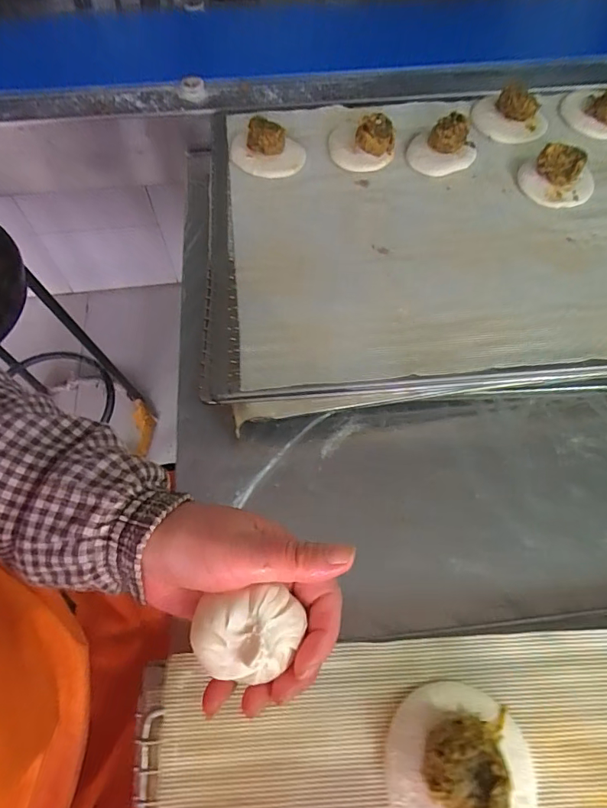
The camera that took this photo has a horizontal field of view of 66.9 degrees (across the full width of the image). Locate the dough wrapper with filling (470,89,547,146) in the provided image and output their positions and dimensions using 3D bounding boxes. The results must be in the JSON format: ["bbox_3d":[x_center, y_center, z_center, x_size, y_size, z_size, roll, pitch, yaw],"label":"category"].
[{"bbox_3d":[0.248,-0.346,0.549,0.085,0.029,0.074,21,65,9],"label":"dough wrapper with filling"}]

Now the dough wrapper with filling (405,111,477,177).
[{"bbox_3d":[0.159,-0.295,0.520,0.074,0.034,0.078,14,64,6],"label":"dough wrapper with filling"}]

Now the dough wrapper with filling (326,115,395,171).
[{"bbox_3d":[0.066,-0.300,0.521,0.077,0.039,0.080,8,63,3],"label":"dough wrapper with filling"}]

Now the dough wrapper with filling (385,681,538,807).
[{"bbox_3d":[0.086,0.190,0.237,0.079,0.035,0.075,1,59,-1],"label":"dough wrapper with filling"}]

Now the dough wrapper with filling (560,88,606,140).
[{"bbox_3d":[0.356,-0.357,0.552,0.082,0.035,0.075,29,66,13],"label":"dough wrapper with filling"}]

